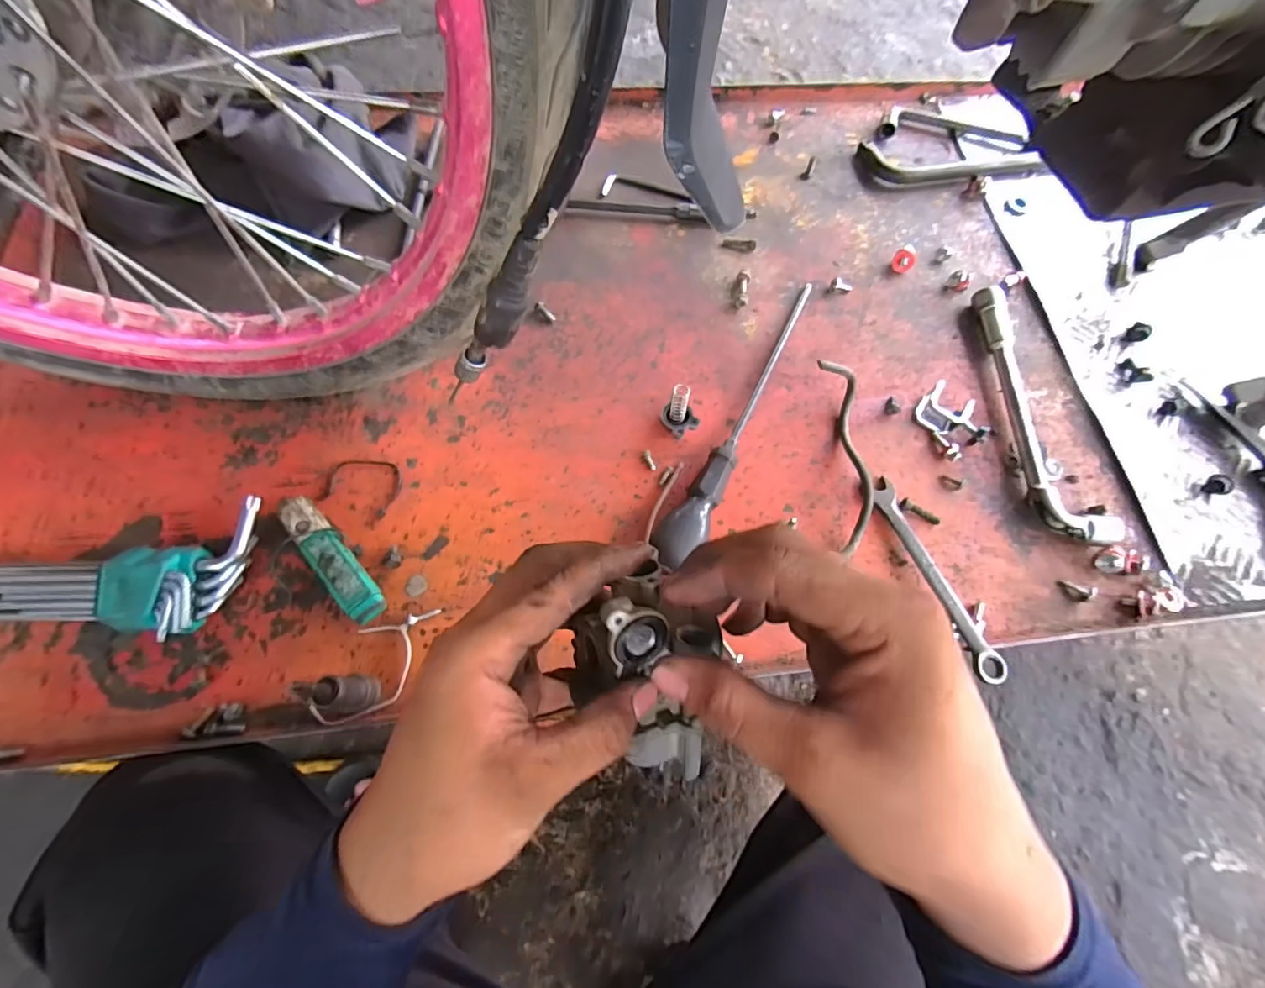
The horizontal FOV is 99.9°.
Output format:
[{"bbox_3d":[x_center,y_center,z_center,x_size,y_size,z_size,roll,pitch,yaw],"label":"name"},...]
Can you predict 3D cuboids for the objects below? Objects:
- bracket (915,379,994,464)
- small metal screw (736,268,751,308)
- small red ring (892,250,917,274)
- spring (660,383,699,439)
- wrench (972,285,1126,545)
[{"bbox_3d":[0.255,-0.061,0.424,0.043,0.027,0.054,-32,73,-15],"label":"bracket"},{"bbox_3d":[0.099,-0.184,0.474,0.012,0.009,0.040,11,68,1],"label":"small metal screw"},{"bbox_3d":[0.252,-0.215,0.495,0.019,0.014,0.019,1,68,-3],"label":"small red ring"},{"bbox_3d":[0.037,-0.062,0.405,0.023,0.044,0.024,-36,74,-16],"label":"spring"},{"bbox_3d":[0.322,-0.071,0.433,0.041,0.025,0.233,-3,68,-4],"label":"wrench"}]

